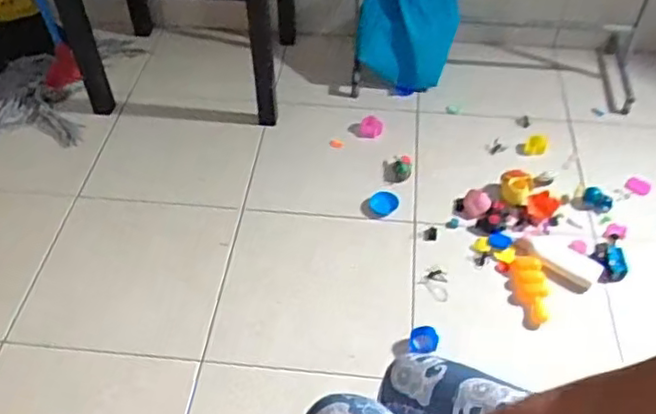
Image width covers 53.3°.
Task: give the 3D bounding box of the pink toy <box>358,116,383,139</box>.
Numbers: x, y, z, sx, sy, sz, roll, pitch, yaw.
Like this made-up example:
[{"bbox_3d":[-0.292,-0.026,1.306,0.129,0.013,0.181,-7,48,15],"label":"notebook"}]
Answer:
[{"bbox_3d":[0.118,-0.219,1.799,0.063,0.025,0.066,0,47,0],"label":"pink toy"}]

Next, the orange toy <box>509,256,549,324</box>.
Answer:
[{"bbox_3d":[0.429,0.177,1.391,0.068,0.031,0.164,2,47,1],"label":"orange toy"}]

